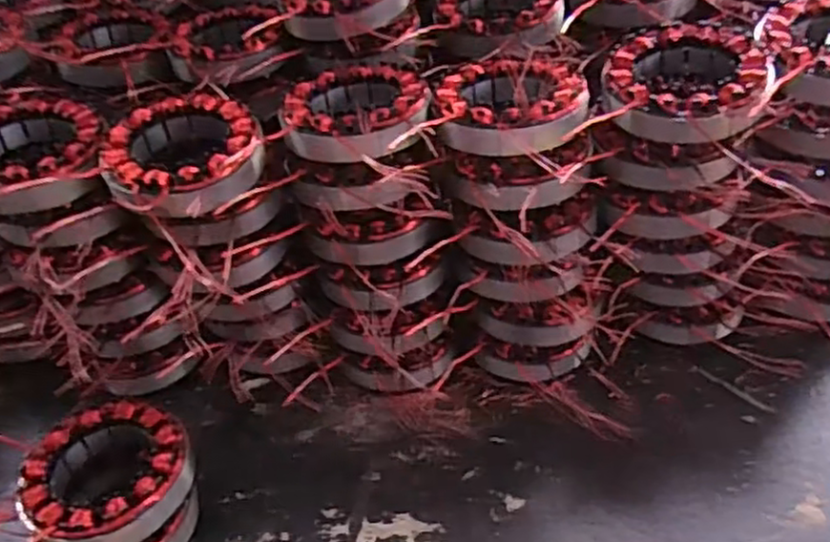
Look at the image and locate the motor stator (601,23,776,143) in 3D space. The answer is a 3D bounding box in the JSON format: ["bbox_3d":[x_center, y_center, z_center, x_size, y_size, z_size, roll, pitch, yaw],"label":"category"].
[{"bbox_3d":[0.151,-0.104,0.408,0.086,0.030,0.095,5,43,13],"label":"motor stator"}]

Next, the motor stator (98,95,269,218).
[{"bbox_3d":[-0.133,-0.067,0.410,0.086,0.025,0.084,-3,42,3],"label":"motor stator"}]

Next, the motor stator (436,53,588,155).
[{"bbox_3d":[0.055,-0.097,0.417,0.086,0.026,0.086,-3,42,3],"label":"motor stator"}]

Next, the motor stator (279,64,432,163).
[{"bbox_3d":[-0.034,-0.093,0.426,0.089,0.029,0.082,-3,42,3],"label":"motor stator"}]

